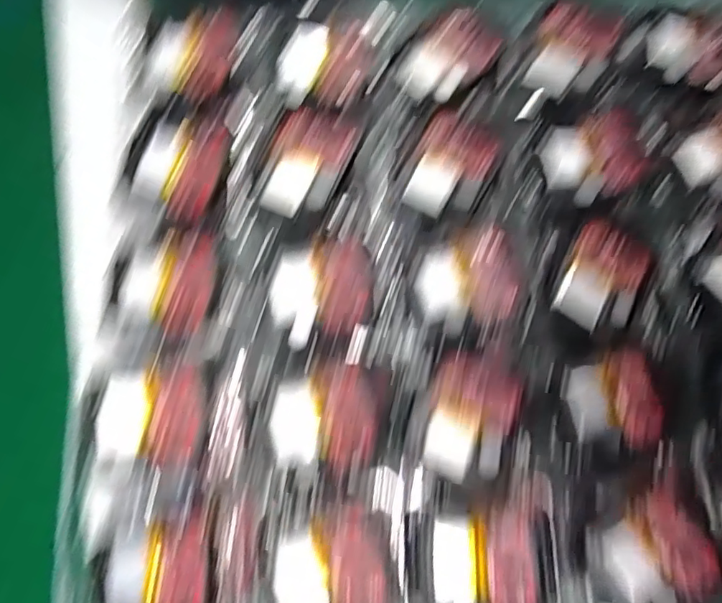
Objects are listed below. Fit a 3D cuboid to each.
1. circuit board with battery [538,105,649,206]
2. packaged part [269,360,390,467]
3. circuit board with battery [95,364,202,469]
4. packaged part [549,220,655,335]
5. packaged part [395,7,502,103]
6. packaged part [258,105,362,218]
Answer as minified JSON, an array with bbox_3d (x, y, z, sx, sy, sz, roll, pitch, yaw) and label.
[{"bbox_3d":[0.093,-0.058,0.229,0.040,0.005,0.034,-17,77,-4],"label":"circuit board with battery"},{"bbox_3d":[-0.011,0.039,0.204,0.039,0.004,0.036,6,76,2],"label":"packaged part"},{"bbox_3d":[-0.075,0.041,0.208,0.033,0.004,0.035,-1,76,0],"label":"circuit board with battery"},{"bbox_3d":[0.093,-0.009,0.220,0.028,0.005,0.042,27,78,7],"label":"packaged part"},{"bbox_3d":[0.036,-0.103,0.240,0.045,0.008,0.031,-40,79,-9],"label":"packaged part"},{"bbox_3d":[-0.022,-0.055,0.232,0.031,0.007,0.047,21,77,5],"label":"packaged part"}]

